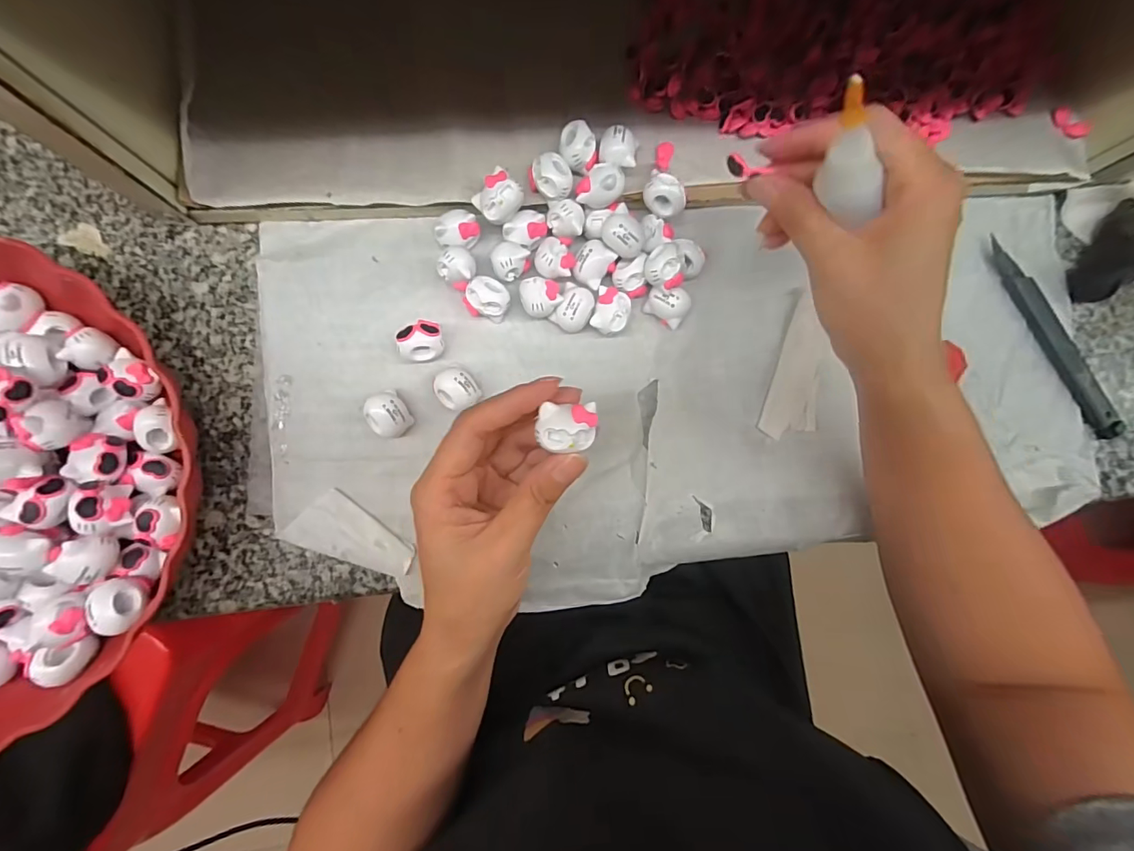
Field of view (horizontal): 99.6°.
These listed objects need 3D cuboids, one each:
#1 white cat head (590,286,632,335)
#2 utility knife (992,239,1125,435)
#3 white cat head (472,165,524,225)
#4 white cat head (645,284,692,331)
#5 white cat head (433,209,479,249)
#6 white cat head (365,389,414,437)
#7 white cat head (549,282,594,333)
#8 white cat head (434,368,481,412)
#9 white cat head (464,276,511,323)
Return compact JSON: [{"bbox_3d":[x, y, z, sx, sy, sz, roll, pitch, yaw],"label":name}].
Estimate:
[{"bbox_3d":[0.026,-0.066,0.281,0.020,0.017,0.025,17,86,-4],"label":"white cat head"},{"bbox_3d":[0.314,-0.056,0.308,0.016,0.011,0.145,-32,92,-3],"label":"utility knife"},{"bbox_3d":[-0.037,-0.124,0.265,0.023,0.016,0.022,-43,91,-6],"label":"white cat head"},{"bbox_3d":[0.060,-0.072,0.283,0.025,0.018,0.019,34,85,-3],"label":"white cat head"},{"bbox_3d":[-0.062,-0.111,0.277,0.023,0.018,0.019,-4,87,-5],"label":"white cat head"},{"bbox_3d":[-0.099,-0.006,0.268,0.022,0.020,0.025,-20,89,-6],"label":"white cat head"},{"bbox_3d":[0.003,-0.067,0.278,0.022,0.019,0.025,24,85,-3],"label":"white cat head"},{"bbox_3d":[-0.061,-0.020,0.271,0.022,0.019,0.023,0,87,-5],"label":"white cat head"},{"bbox_3d":[-0.045,-0.073,0.275,0.025,0.018,0.021,13,86,-4],"label":"white cat head"}]

